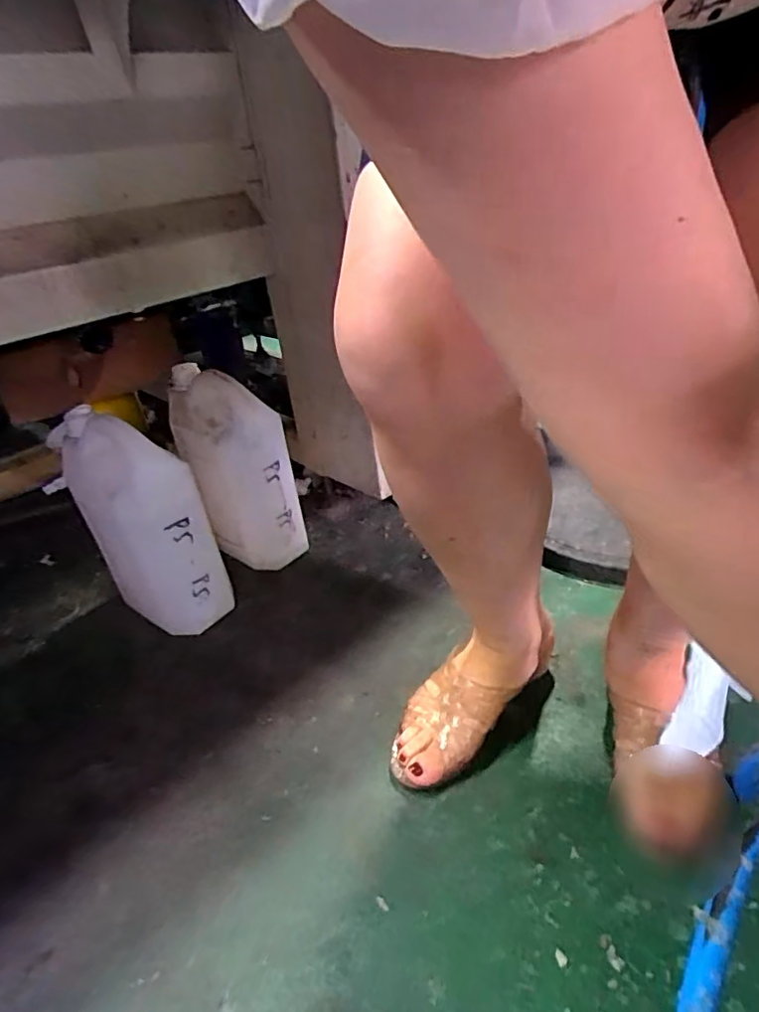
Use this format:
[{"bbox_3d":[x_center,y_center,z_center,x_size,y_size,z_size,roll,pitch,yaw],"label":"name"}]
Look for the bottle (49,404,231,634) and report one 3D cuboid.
[{"bbox_3d":[-0.305,0.029,0.749,0.127,0.283,0.175,-25,35,-26],"label":"bottle"}]

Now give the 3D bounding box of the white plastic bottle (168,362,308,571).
[{"bbox_3d":[-0.212,-0.055,0.848,0.135,0.275,0.150,-21,34,-21],"label":"white plastic bottle"}]

